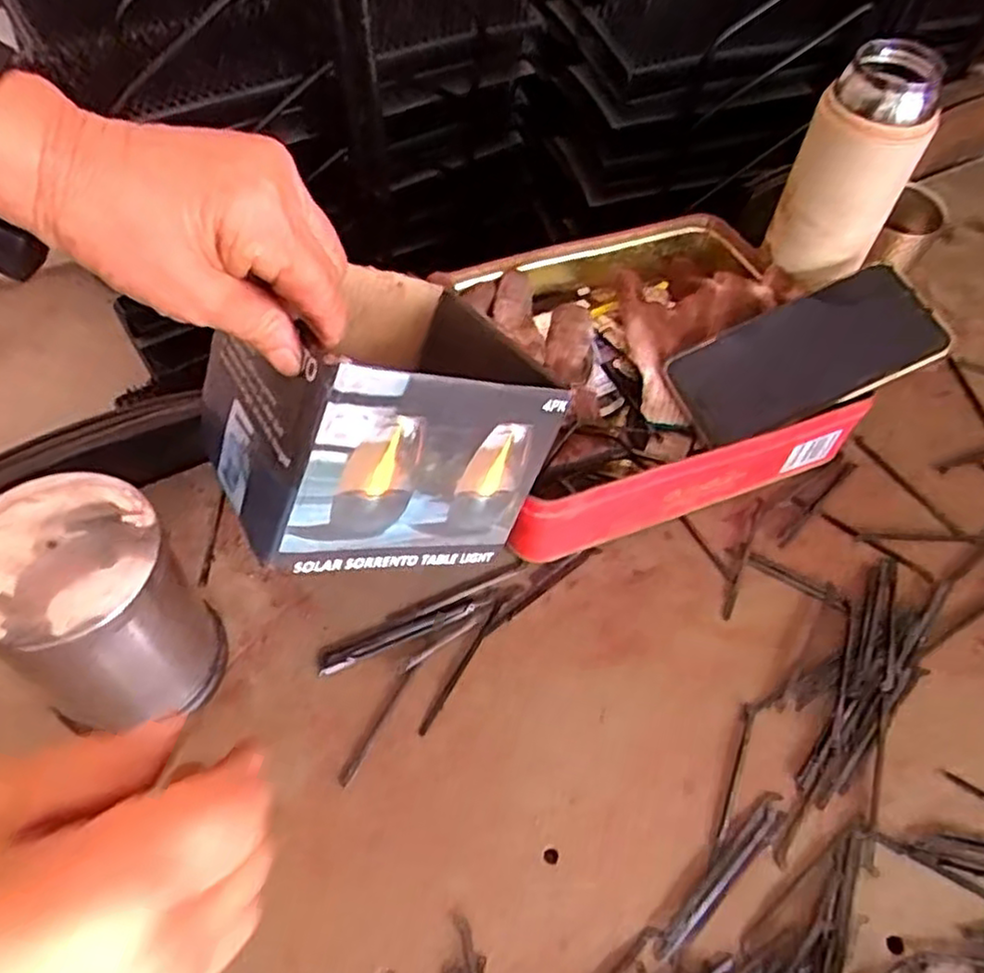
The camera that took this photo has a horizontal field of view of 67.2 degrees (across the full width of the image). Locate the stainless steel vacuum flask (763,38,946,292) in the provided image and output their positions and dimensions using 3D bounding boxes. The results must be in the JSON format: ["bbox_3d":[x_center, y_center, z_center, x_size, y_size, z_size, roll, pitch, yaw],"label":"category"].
[{"bbox_3d":[0.217,-0.179,0.477,0.065,0.177,0.064,23,57,13],"label":"stainless steel vacuum flask"}]

